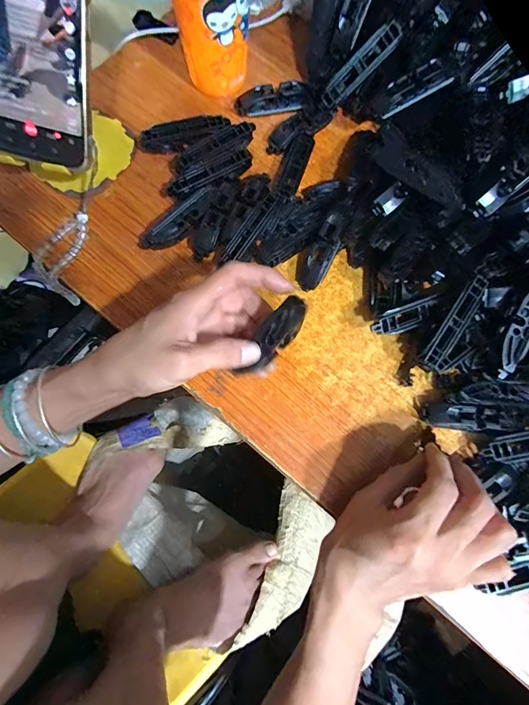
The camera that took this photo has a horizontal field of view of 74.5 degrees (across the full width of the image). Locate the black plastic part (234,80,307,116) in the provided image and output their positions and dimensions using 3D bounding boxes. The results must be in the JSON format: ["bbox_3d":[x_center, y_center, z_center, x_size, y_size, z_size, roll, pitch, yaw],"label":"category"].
[{"bbox_3d":[0.006,-0.248,0.340,0.067,0.014,0.024,-6,78,-3],"label":"black plastic part"}]

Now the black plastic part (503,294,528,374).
[{"bbox_3d":[0.196,-0.019,0.261,0.018,0.005,0.070,26,90,4],"label":"black plastic part"}]

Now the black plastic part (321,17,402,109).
[{"bbox_3d":[0.085,-0.255,0.311,0.075,0.013,0.016,-35,78,28],"label":"black plastic part"}]

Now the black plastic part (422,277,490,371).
[{"bbox_3d":[0.145,-0.021,0.265,0.022,0.016,0.074,29,97,5],"label":"black plastic part"}]

